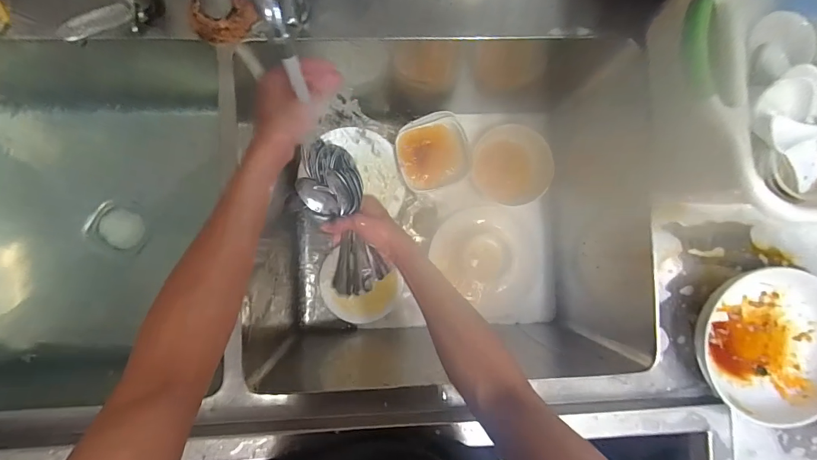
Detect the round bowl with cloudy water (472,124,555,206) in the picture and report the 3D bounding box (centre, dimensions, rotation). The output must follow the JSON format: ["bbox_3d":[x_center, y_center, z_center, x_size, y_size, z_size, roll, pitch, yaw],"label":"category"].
[{"bbox_3d":[0.243,-0.149,0.887,0.177,0.049,0.173,3,89,-4],"label":"round bowl with cloudy water"}]

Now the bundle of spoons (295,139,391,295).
[{"bbox_3d":[-0.101,-0.016,0.563,0.089,0.044,0.230,-16,101,-4],"label":"bundle of spoons"}]

